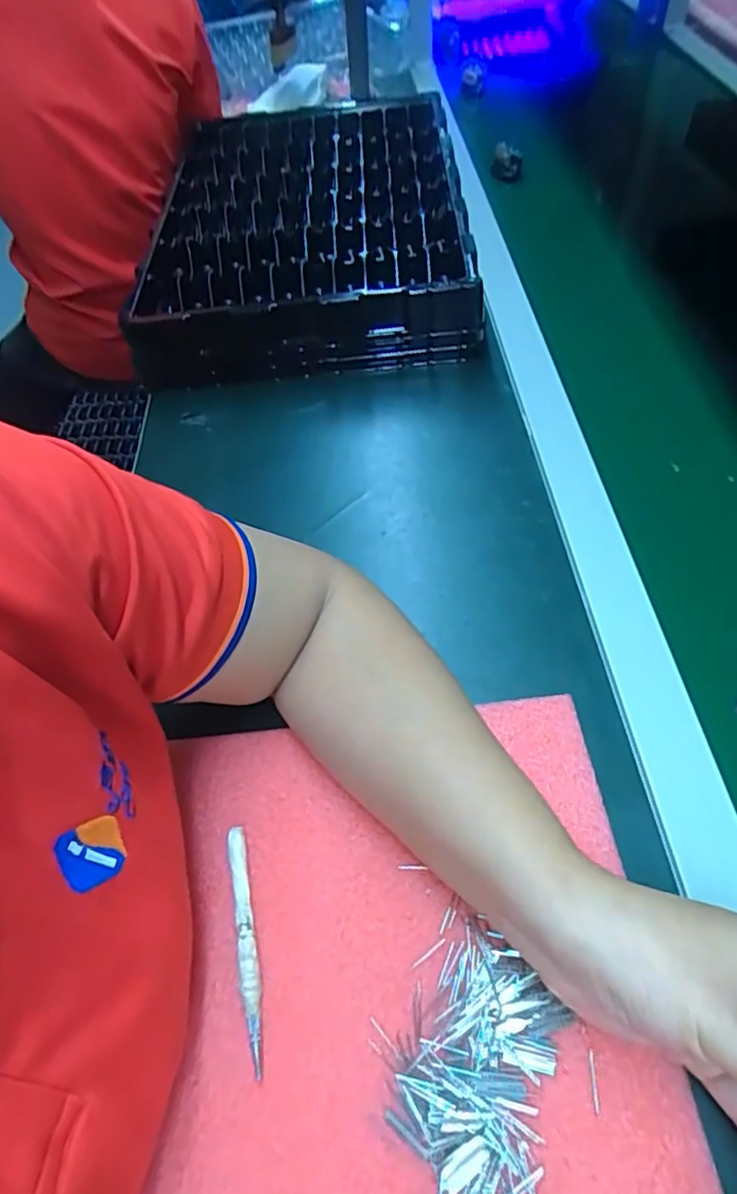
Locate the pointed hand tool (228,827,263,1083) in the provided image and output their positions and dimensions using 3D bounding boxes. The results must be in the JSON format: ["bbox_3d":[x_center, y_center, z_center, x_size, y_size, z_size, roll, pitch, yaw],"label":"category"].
[{"bbox_3d":[-0.062,0.173,0.311,0.009,0.011,0.109,-14,55,-3],"label":"pointed hand tool"}]

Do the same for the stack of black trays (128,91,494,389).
[{"bbox_3d":[-0.065,-0.435,0.728,0.338,0.090,0.494,-4,55,4],"label":"stack of black trays"}]

